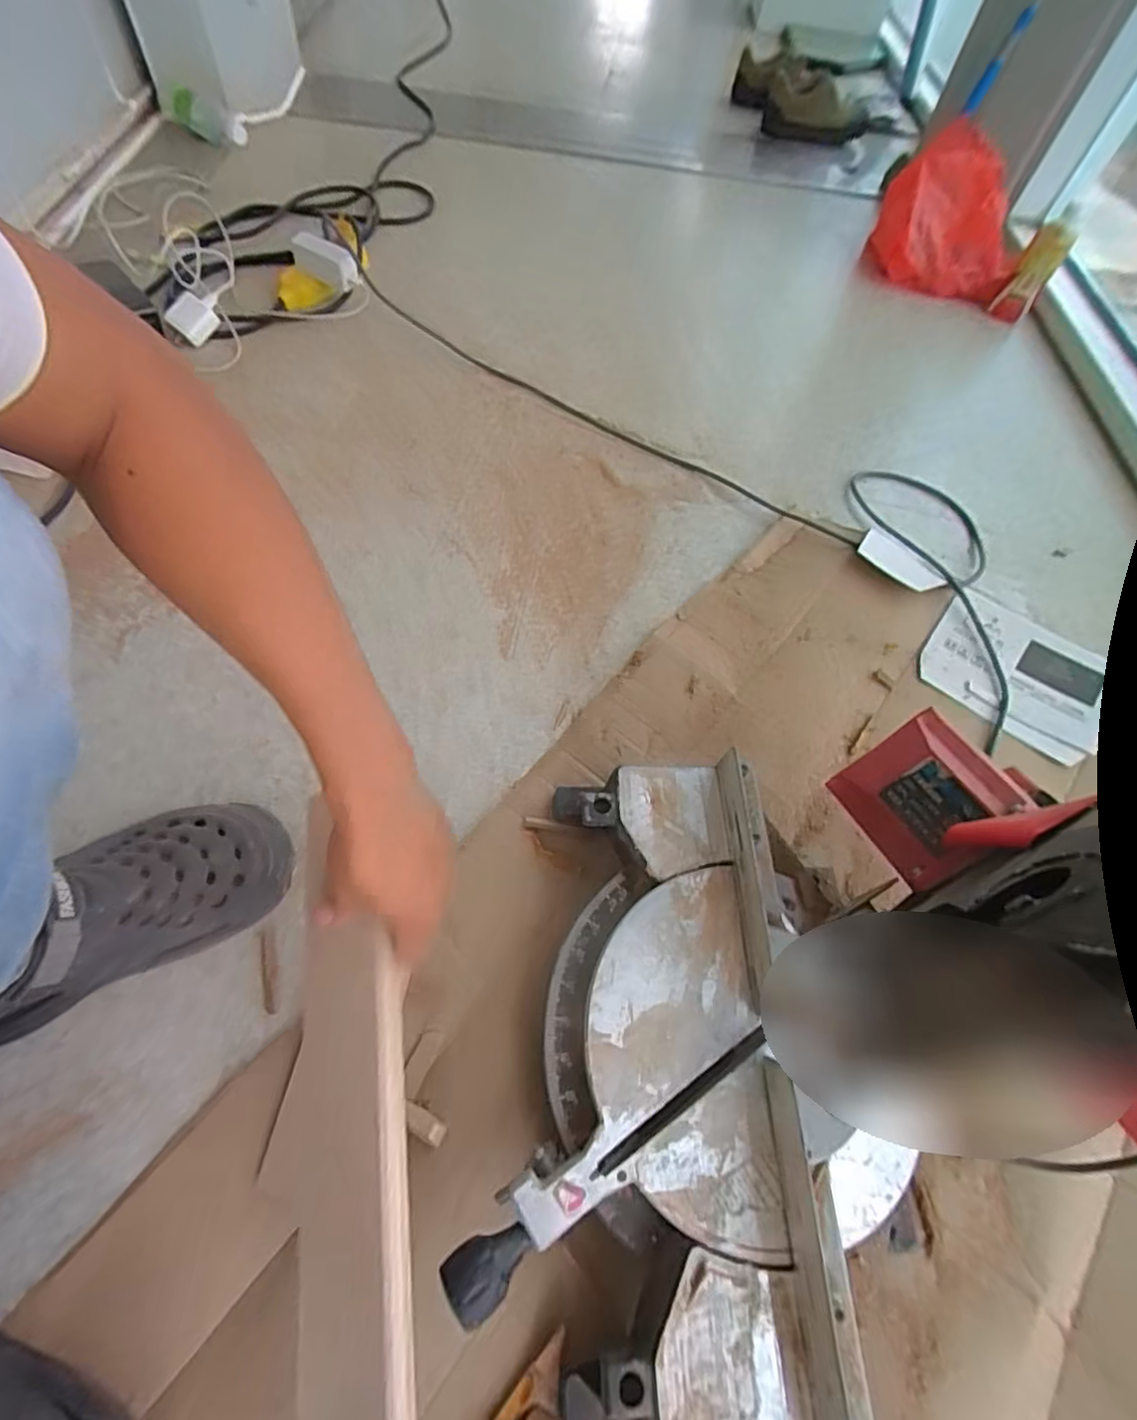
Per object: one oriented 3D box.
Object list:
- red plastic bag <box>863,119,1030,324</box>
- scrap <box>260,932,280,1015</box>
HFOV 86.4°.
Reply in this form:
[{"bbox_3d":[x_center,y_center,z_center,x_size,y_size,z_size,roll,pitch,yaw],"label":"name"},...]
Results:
[{"bbox_3d":[0.693,-0.850,1.055,0.249,0.254,0.100,13,22,-8],"label":"red plastic bag"},{"bbox_3d":[-0.258,0.226,0.522,0.012,0.004,0.067,-14,64,-11],"label":"scrap"}]

